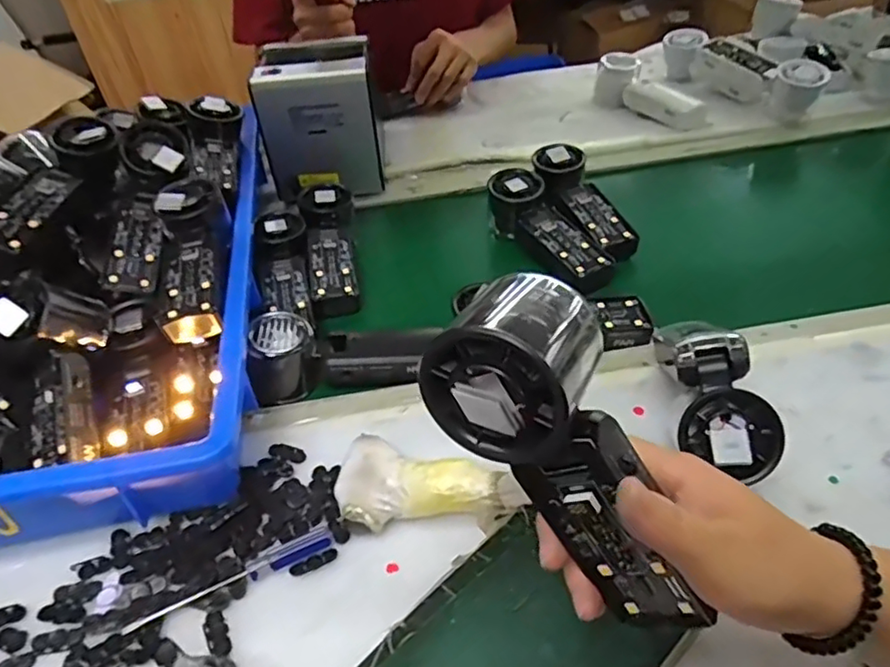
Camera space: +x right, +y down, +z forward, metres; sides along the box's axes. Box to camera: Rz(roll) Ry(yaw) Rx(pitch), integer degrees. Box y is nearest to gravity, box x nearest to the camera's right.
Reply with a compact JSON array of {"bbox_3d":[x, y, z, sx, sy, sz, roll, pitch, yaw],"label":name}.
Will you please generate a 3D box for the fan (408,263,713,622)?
[{"bbox_3d":[0.049,0.054,0.243,0.067,0.173,0.039,-9,32,39],"label":"fan"}]

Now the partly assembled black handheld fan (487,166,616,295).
[{"bbox_3d":[0.105,-0.108,0.599,0.054,0.048,0.154,-23,43,-17],"label":"partly assembled black handheld fan"}]

